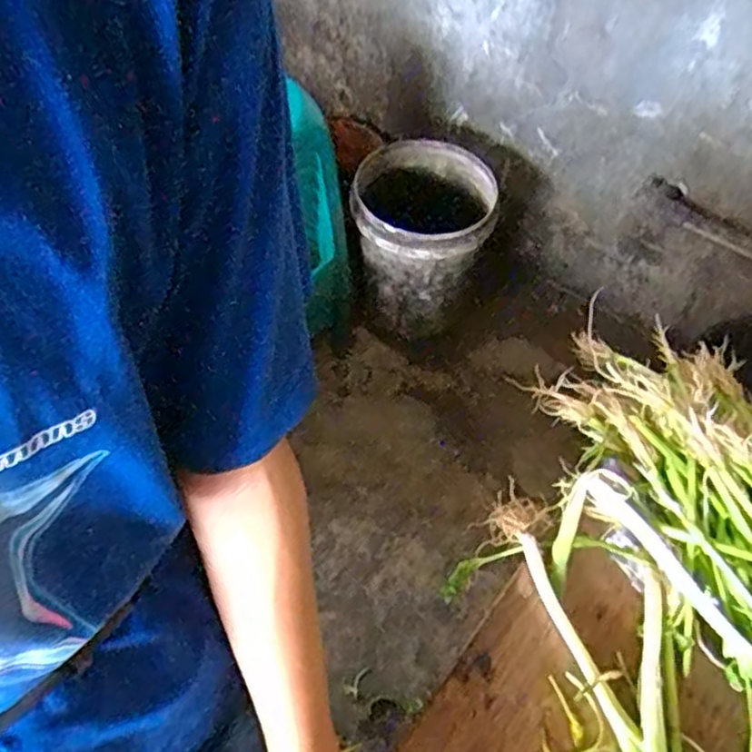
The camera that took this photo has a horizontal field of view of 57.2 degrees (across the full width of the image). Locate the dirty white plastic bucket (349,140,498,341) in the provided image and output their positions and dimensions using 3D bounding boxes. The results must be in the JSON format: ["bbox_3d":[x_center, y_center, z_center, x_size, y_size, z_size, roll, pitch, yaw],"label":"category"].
[{"bbox_3d":[0.097,-0.297,1.520,0.274,0.332,0.308,11,55,5],"label":"dirty white plastic bucket"}]

